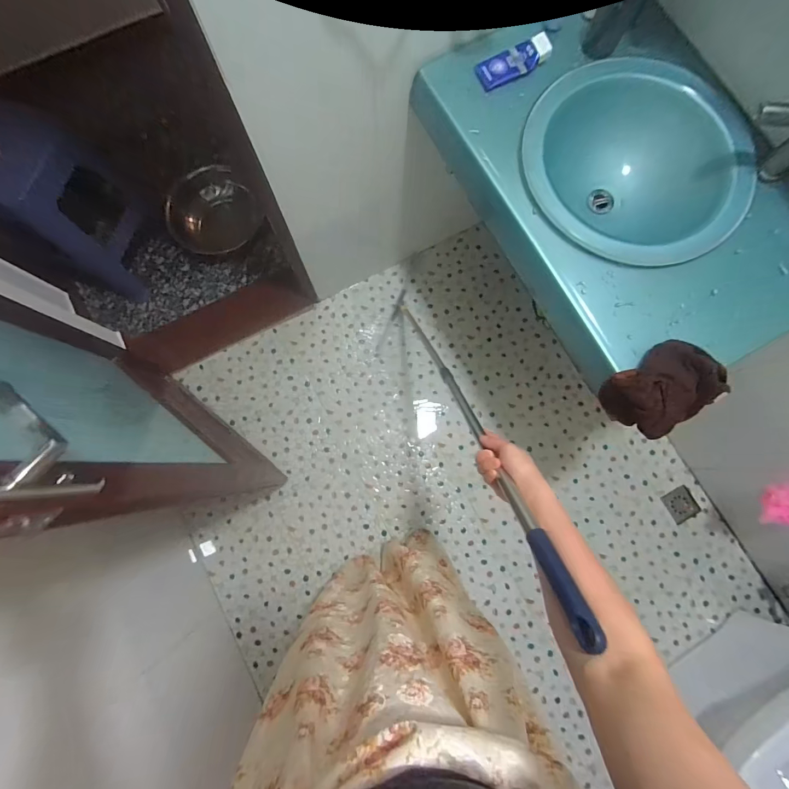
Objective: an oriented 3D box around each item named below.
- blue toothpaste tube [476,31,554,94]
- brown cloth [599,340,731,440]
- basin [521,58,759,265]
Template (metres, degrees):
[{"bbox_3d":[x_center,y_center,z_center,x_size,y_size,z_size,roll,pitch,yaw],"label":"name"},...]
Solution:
[{"bbox_3d":[0.233,-0.653,0.748,0.142,0.022,0.058,-22,81,8],"label":"blue toothpaste tube"},{"bbox_3d":[0.464,-0.014,0.651,0.186,0.065,0.127,-35,82,-7],"label":"brown cloth"},{"bbox_3d":[0.457,-0.438,0.769,0.392,0.143,0.421,0,80,-1],"label":"basin"}]

